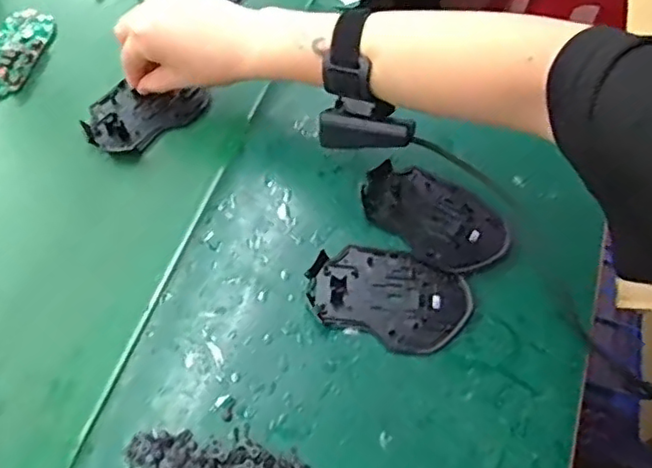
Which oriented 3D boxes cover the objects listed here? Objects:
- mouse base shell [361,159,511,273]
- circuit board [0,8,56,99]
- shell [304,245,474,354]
[{"bbox_3d":[0.083,-0.015,0.475,0.114,0.008,0.068,37,67,16],"label":"mouse base shell"},{"bbox_3d":[-0.276,-0.163,0.543,0.043,0.014,0.101,8,62,2],"label":"circuit board"},{"bbox_3d":[0.045,0.044,0.442,0.114,0.007,0.069,19,63,7],"label":"shell"}]

